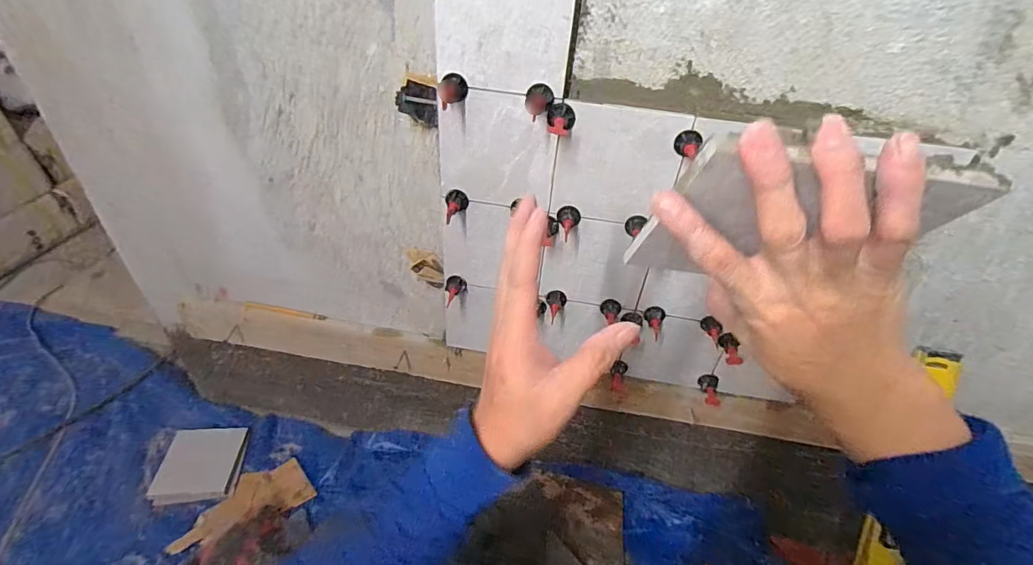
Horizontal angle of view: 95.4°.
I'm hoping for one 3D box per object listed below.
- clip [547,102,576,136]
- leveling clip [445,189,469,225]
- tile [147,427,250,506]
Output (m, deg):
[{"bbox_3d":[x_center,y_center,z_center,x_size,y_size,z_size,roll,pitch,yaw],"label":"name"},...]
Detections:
[{"bbox_3d":[0.052,-0.185,0.544,0.032,0.034,0.026,4,40,-2],"label":"clip"},{"bbox_3d":[-0.079,-0.101,0.627,0.031,0.030,0.038,0,40,-6],"label":"leveling clip"},{"bbox_3d":[-0.669,0.386,1.002,0.155,0.017,0.156,1,50,-10],"label":"tile"}]

